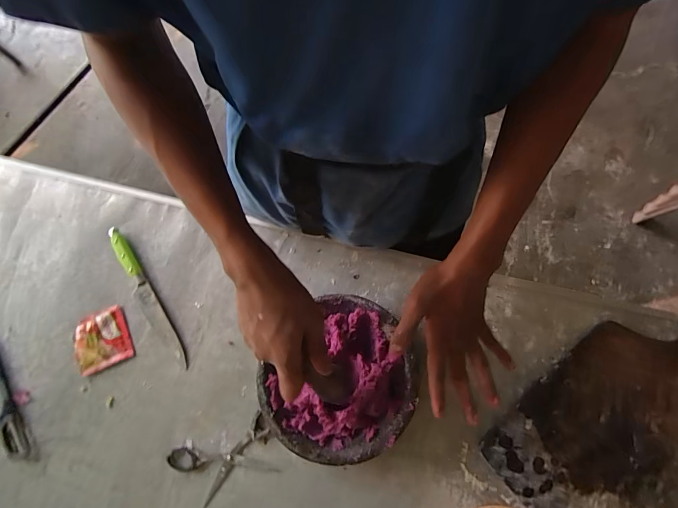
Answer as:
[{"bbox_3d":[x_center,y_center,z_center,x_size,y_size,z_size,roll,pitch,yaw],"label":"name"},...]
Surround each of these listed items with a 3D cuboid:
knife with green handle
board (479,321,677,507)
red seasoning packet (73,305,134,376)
[{"bbox_3d":[-0.292,0.063,0.536,0.031,0.019,0.239,-31,78,-7],"label":"knife with green handle"},{"bbox_3d":[0.379,0.196,0.457,0.376,0.033,0.194,-40,79,-9],"label":"board"},{"bbox_3d":[-0.350,0.127,0.525,0.082,0.012,0.080,-22,77,-5],"label":"red seasoning packet"}]

